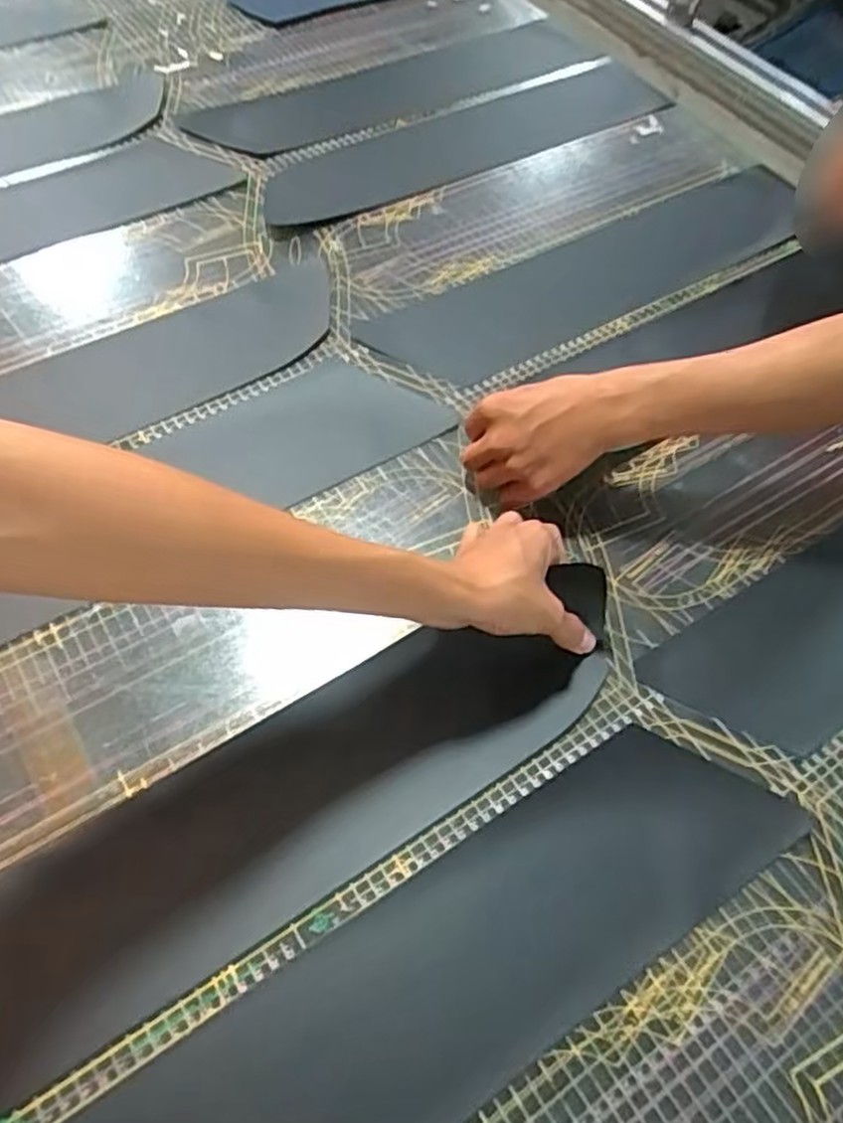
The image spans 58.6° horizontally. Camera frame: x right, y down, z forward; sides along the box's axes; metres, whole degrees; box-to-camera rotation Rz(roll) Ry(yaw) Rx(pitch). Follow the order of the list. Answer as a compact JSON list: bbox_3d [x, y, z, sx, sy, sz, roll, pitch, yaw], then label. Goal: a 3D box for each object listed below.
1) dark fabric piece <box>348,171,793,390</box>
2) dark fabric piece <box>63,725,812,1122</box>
[{"bbox_3d":[0.186,-0.297,0.760,0.528,0.008,0.124,-30,65,-21],"label":"dark fabric piece"},{"bbox_3d":[-0.022,0.256,0.399,0.533,0.028,0.116,-28,64,-20],"label":"dark fabric piece"}]

